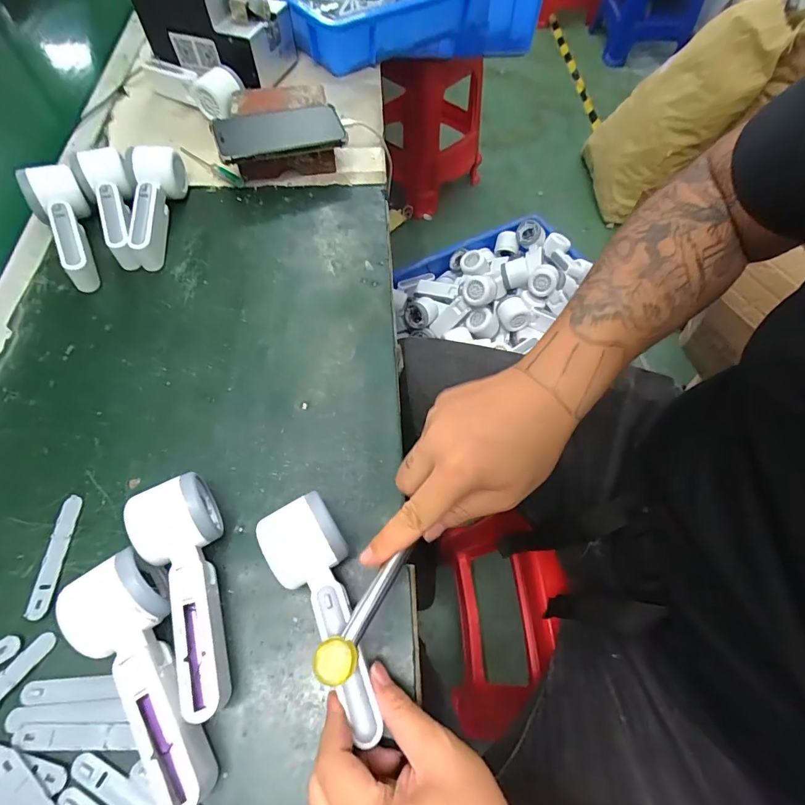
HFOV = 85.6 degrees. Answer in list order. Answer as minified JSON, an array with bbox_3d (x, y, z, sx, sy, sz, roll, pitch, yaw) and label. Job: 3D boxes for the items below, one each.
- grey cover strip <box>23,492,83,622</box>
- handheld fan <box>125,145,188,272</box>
[{"bbox_3d":[-0.284,0.123,0.356,0.017,0.004,0.095,-2,62,-4],"label":"grey cover strip"},{"bbox_3d":[-0.290,-0.236,0.519,0.062,0.056,0.151,-13,63,-10],"label":"handheld fan"}]

